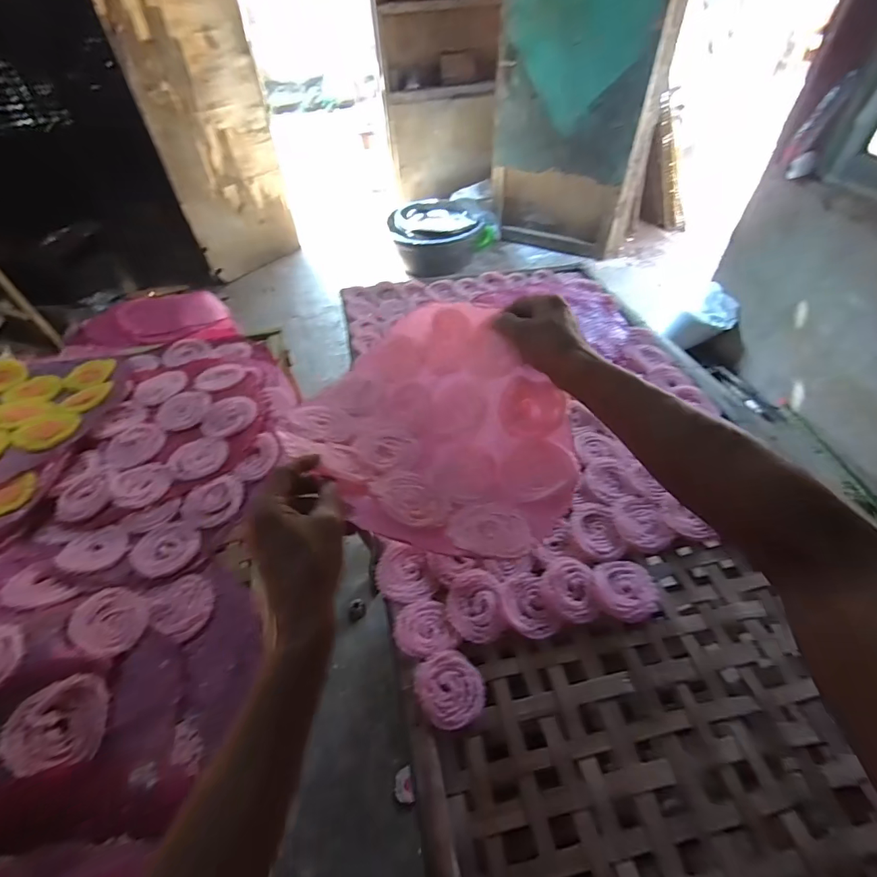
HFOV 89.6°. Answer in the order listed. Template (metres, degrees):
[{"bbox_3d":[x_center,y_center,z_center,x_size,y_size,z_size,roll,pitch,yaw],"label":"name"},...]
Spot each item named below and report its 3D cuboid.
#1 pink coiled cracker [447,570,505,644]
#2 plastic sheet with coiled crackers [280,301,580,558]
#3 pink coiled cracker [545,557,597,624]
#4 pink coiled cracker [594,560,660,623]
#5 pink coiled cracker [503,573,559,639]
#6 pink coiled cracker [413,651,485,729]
[{"bbox_3d":[0.044,0.199,0.530,0.064,0.014,0.080,-5,47,-2],"label":"pink coiled cracker"},{"bbox_3d":[-0.012,-0.019,0.472,0.247,0.087,0.319,-34,55,-26],"label":"plastic sheet with coiled crackers"},{"bbox_3d":[0.164,0.184,0.540,0.055,0.014,0.074,-8,48,-6],"label":"pink coiled cracker"},{"bbox_3d":[0.230,0.184,0.539,0.073,0.010,0.077,-1,47,1],"label":"pink coiled cracker"},{"bbox_3d":[0.110,0.200,0.530,0.059,0.014,0.072,-15,49,-12],"label":"pink coiled cracker"},{"bbox_3d":[0.012,0.266,0.472,0.067,0.013,0.072,-1,47,1],"label":"pink coiled cracker"}]

